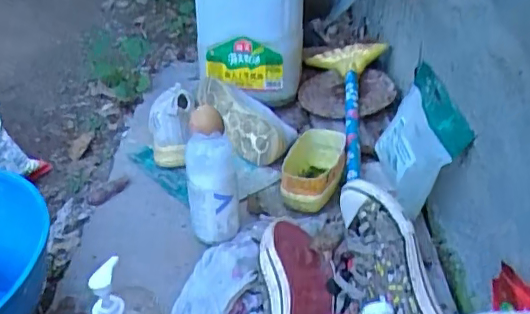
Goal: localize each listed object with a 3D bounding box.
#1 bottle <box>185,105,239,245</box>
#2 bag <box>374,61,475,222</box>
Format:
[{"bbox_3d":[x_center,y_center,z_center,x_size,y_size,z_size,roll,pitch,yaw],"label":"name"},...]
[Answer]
[{"bbox_3d":[-0.071,0.027,0.737,0.061,0.183,0.068,-6,33,-8],"label":"bottle"},{"bbox_3d":[0.218,-0.038,0.821,0.076,0.135,0.234,0,33,1],"label":"bag"}]

